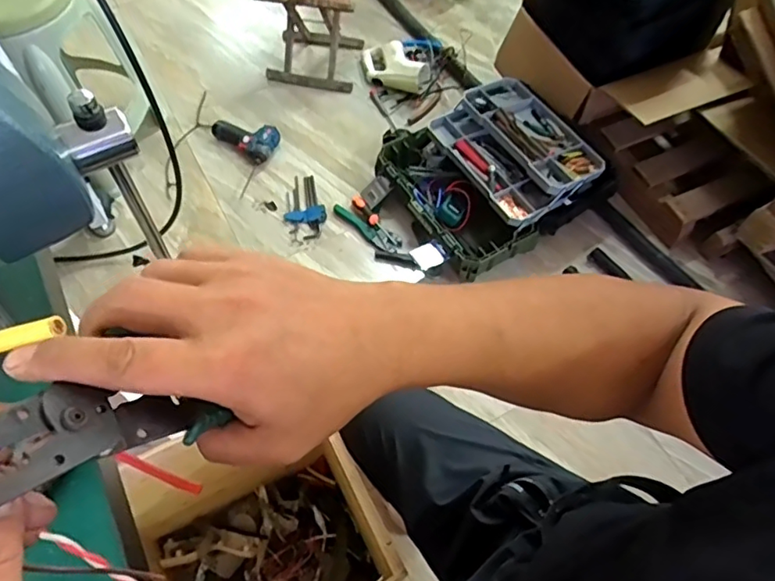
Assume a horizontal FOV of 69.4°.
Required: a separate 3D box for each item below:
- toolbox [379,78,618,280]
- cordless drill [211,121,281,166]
[{"bbox_3d":[0.243,-0.322,1.454,0.473,0.181,0.488,-31,65,-18],"label":"toolbox"},{"bbox_3d":[-0.395,-0.437,1.592,0.189,0.078,0.103,34,64,17],"label":"cordless drill"}]

